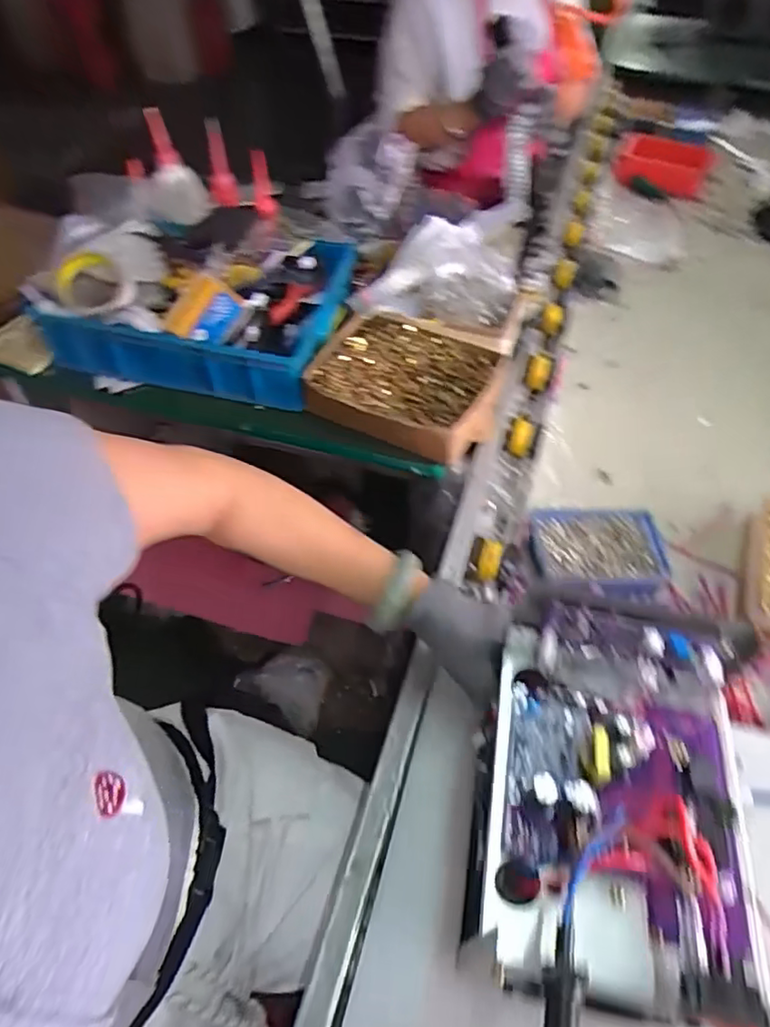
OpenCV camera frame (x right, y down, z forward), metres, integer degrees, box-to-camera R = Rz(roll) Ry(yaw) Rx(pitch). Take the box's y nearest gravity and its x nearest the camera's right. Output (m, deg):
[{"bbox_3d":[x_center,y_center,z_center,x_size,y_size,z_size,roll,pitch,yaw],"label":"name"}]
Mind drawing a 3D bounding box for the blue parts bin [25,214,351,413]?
[{"bbox_3d":[-0.254,-0.300,0.842,0.379,0.099,0.273,13,52,10],"label":"blue parts bin"}]

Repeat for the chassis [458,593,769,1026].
[{"bbox_3d":[0.134,0.166,0.352,0.148,0.090,0.212,9,51,7],"label":"chassis"}]

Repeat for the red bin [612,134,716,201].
[{"bbox_3d":[0.672,-0.834,1.432,0.225,0.099,0.137,6,50,-11],"label":"red bin"}]

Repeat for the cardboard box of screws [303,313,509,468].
[{"bbox_3d":[0.030,-0.172,0.771,0.228,0.056,0.201,17,53,13],"label":"cardboard box of screws"}]

